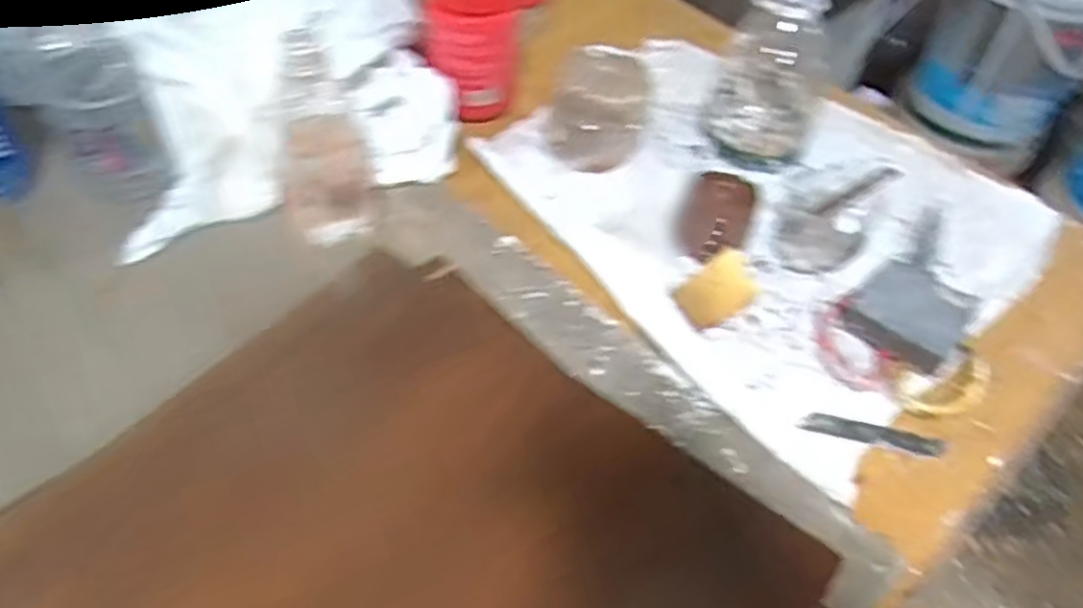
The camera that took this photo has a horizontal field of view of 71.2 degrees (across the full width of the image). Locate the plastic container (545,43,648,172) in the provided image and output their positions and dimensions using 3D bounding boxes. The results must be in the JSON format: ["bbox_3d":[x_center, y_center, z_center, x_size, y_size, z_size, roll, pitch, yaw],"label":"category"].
[{"bbox_3d":[0.050,-0.178,0.686,0.084,0.070,0.084,6,50,2],"label":"plastic container"}]

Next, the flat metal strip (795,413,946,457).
[{"bbox_3d":[0.232,0.092,0.531,0.098,0.006,0.016,12,50,6],"label":"flat metal strip"}]

